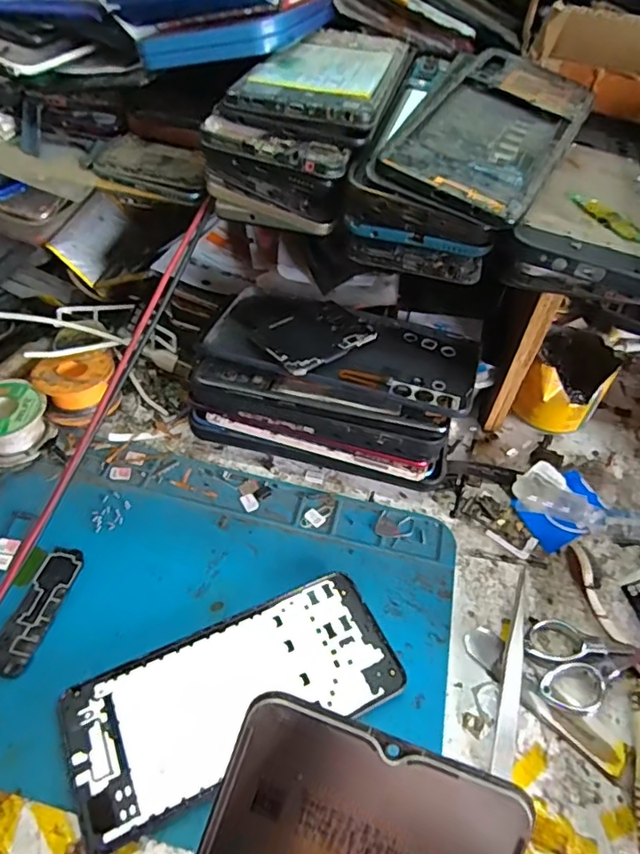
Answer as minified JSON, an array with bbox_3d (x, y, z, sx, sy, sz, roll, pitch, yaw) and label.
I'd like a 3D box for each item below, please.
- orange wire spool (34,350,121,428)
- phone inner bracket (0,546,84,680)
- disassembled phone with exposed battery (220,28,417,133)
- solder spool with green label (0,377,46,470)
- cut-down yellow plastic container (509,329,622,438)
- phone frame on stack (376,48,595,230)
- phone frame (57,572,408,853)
[{"bbox_3d":[-0.170,-0.027,0.392,0.051,0.032,0.043,-13,51,-17],"label":"orange wire spool"},{"bbox_3d":[-0.155,0.100,0.305,0.022,0.004,0.072,13,49,5],"label":"phone inner bracket"},{"bbox_3d":[0.008,-0.193,0.303,0.071,0.016,0.142,14,49,7],"label":"disassembled phone with exposed battery"},{"bbox_3d":[-0.211,-0.003,0.372,0.052,0.033,0.050,3,48,-3],"label":"solder spool with green label"},{"bbox_3d":[0.182,-0.031,0.414,0.053,0.055,0.068,26,51,16],"label":"cut-down yellow plastic container"},{"bbox_3d":[0.095,-0.161,0.294,0.074,0.007,0.165,29,57,11],"label":"phone frame on stack"},{"bbox_3d":[-0.042,0.134,0.282,0.162,0.007,0.072,-18,53,-20],"label":"phone frame"}]

